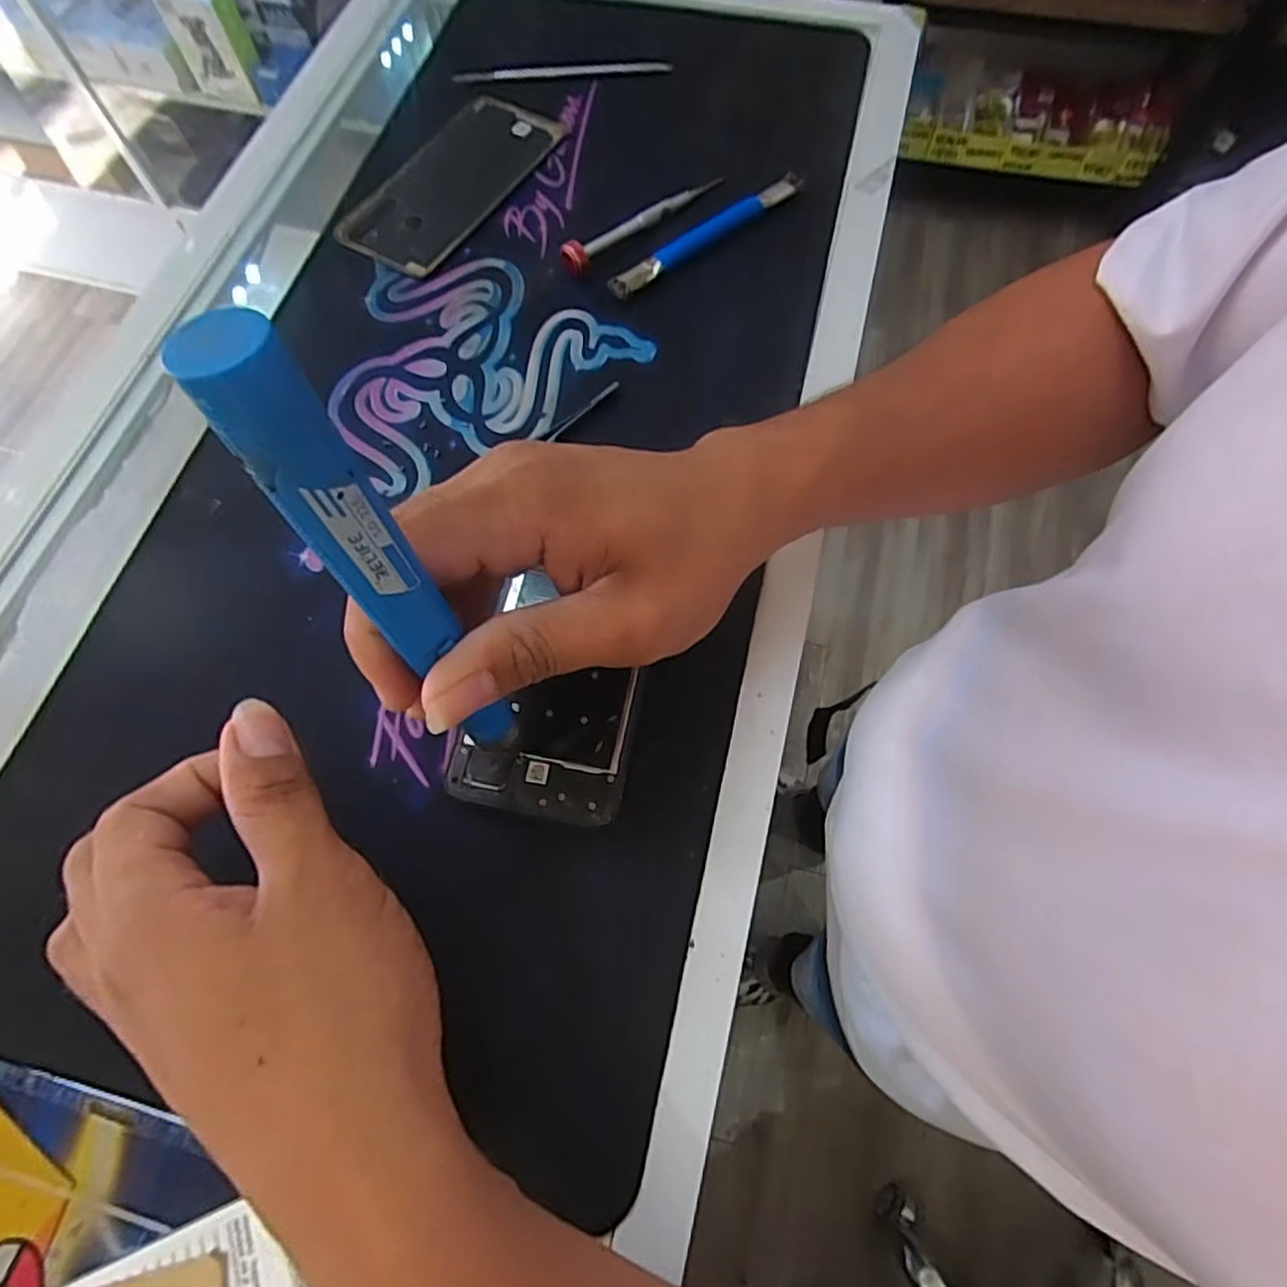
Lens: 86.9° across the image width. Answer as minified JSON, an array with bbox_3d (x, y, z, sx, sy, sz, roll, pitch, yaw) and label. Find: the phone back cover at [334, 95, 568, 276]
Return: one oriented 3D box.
[{"bbox_3d":[-0.116,-0.287,0.418,0.073,0.008,0.151,32,73,12],"label":"phone back cover"}]

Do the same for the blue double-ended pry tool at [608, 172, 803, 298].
[{"bbox_3d":[0.037,-0.235,0.388,0.135,0.009,0.018,-34,73,-11],"label":"blue double-ended pry tool"}]

